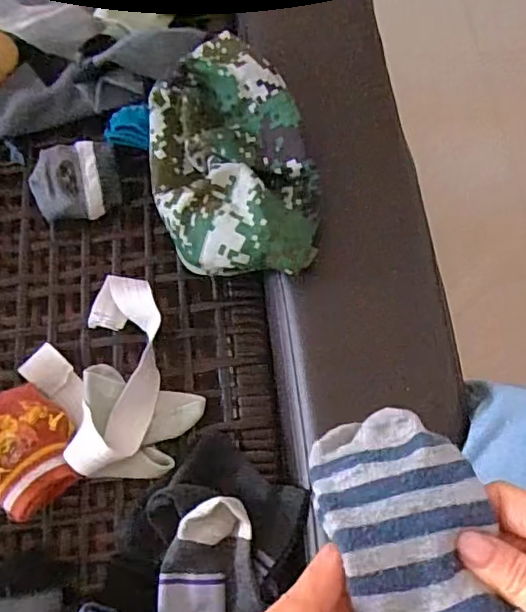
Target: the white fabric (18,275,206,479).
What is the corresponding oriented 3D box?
[{"bbox_3d":[-0.119,0.061,0.489,0.119,0.053,0.161,-34,74,-14],"label":"white fabric"}]

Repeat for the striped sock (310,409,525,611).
[{"bbox_3d":[0.069,0.130,0.250,0.075,0.036,0.173,-4,63,-4],"label":"striped sock"}]

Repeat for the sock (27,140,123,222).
[{"bbox_3d":[-0.174,-0.113,0.560,0.078,0.041,0.073,1,69,-2],"label":"sock"}]

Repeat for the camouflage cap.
[{"bbox_3d":[-0.030,-0.119,0.510,0.132,0.084,0.220,-15,70,-8],"label":"camouflage cap"}]

